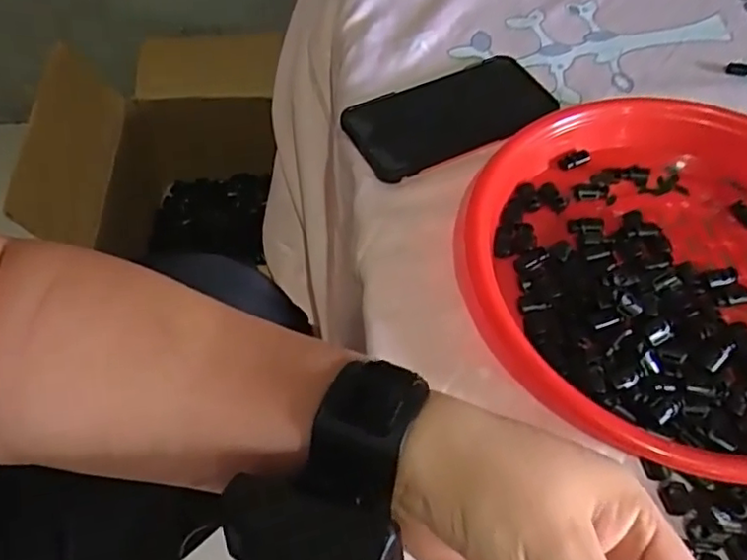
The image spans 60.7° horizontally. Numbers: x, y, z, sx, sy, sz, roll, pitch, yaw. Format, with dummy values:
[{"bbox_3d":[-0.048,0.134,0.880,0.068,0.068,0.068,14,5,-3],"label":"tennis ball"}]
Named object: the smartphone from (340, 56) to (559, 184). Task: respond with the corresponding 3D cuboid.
[{"bbox_3d":[0.058,-0.121,0.460,0.151,0.008,0.071,-23,60,-15],"label":"smartphone"}]

